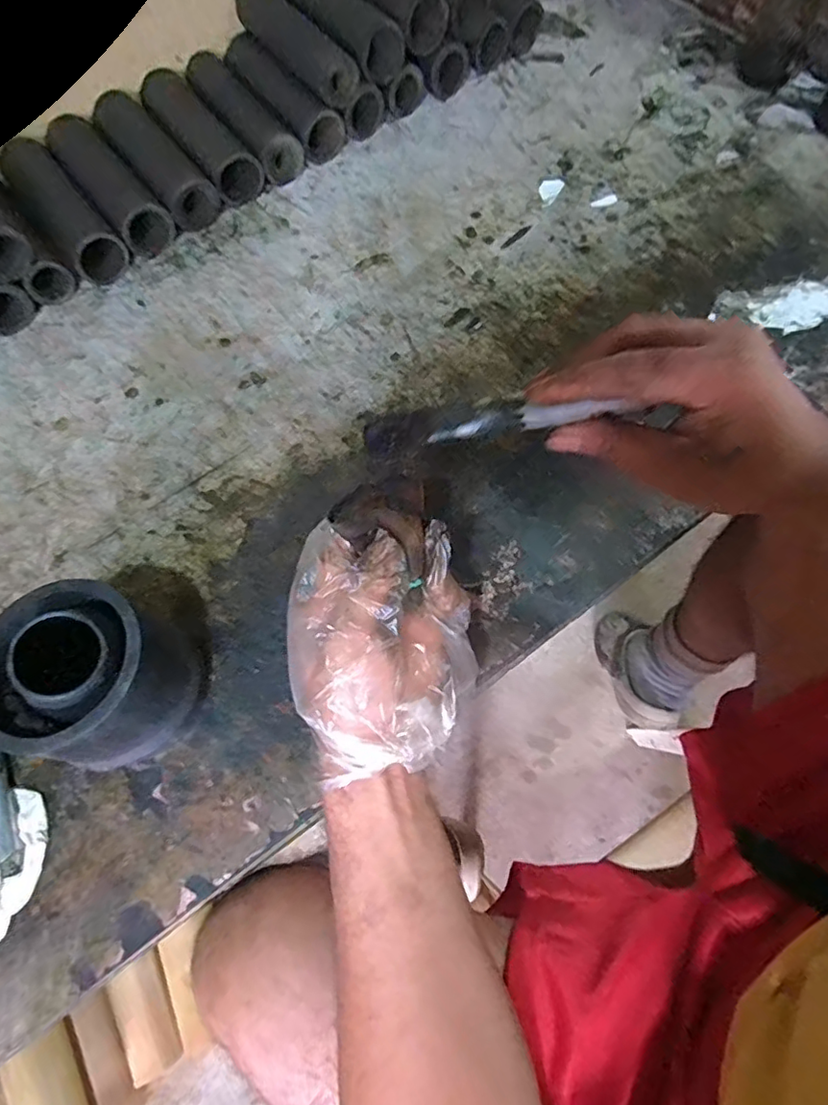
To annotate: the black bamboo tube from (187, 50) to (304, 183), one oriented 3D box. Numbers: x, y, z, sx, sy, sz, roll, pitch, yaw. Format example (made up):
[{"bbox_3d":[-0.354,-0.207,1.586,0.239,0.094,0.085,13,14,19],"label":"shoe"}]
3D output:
[{"bbox_3d":[-0.196,-0.491,0.635,0.054,0.052,0.177,-37,70,-12],"label":"black bamboo tube"}]

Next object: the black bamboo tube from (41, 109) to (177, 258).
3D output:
[{"bbox_3d":[-0.326,-0.394,0.599,0.056,0.055,0.175,-38,70,-12],"label":"black bamboo tube"}]

